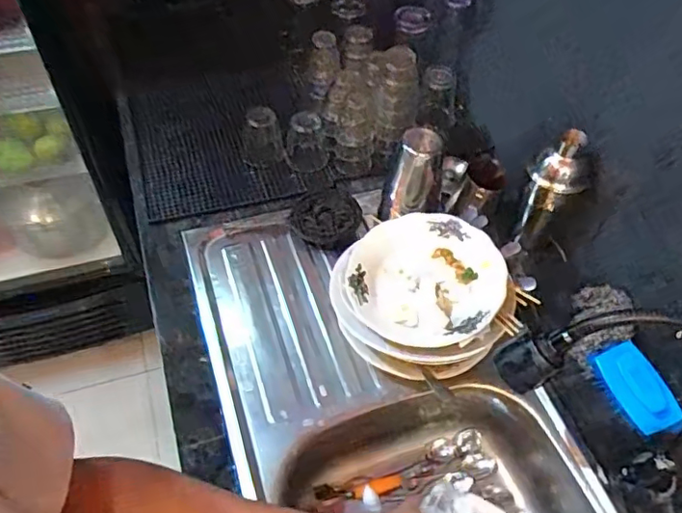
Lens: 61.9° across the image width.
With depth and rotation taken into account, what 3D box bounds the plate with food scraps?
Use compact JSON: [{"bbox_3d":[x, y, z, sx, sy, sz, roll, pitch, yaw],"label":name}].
[{"bbox_3d":[0.099,0.022,0.683,0.184,0.039,0.176,1,52,-1],"label":"plate with food scraps"}]

